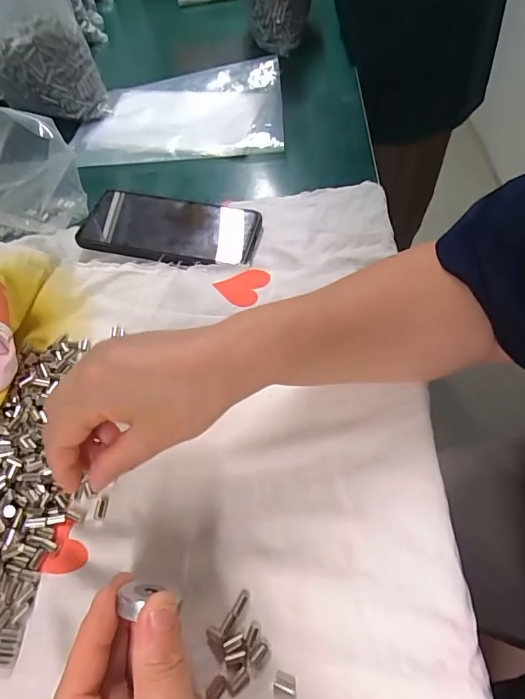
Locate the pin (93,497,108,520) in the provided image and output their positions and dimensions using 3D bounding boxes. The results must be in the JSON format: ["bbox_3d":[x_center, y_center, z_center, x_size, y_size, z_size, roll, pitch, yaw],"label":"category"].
[{"bbox_3d":[-0.101,0.099,0.282,0.007,0.004,0.013,3,65,5],"label":"pin"}]

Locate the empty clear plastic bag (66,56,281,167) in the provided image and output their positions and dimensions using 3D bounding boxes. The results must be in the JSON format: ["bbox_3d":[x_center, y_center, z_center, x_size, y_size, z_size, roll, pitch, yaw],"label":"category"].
[{"bbox_3d":[-0.102,-0.293,0.561,0.249,0.019,0.174,-4,56,5],"label":"empty clear plastic bag"}]

